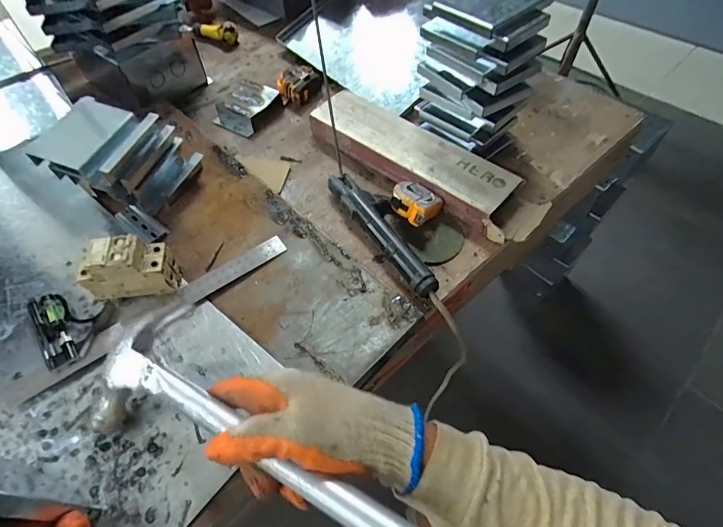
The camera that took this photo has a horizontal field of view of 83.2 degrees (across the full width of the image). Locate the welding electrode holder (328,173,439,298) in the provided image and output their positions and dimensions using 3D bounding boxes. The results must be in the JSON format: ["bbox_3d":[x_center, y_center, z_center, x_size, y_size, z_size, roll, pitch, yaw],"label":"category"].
[{"bbox_3d":[0.029,-0.042,0.496,0.046,0.026,0.201,-28,59,-18],"label":"welding electrode holder"}]

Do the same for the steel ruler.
[{"bbox_3d":[-0.211,0.048,0.439,0.288,0.008,0.031,-32,59,-19],"label":"steel ruler"}]

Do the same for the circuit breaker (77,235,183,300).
[{"bbox_3d":[-0.246,0.006,0.431,0.088,0.070,0.041,-8,55,-5],"label":"circuit breaker"}]

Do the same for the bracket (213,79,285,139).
[{"bbox_3d":[-0.181,-0.246,0.641,0.074,0.031,0.091,27,59,18],"label":"bracket"}]

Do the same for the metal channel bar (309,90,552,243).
[{"bbox_3d":[0.080,-0.138,0.555,0.341,0.041,0.091,35,62,23],"label":"metal channel bar"}]

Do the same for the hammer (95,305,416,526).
[{"bbox_3d":[-0.081,0.115,0.318,0.295,0.030,0.116,11,80,21],"label":"hammer"}]

